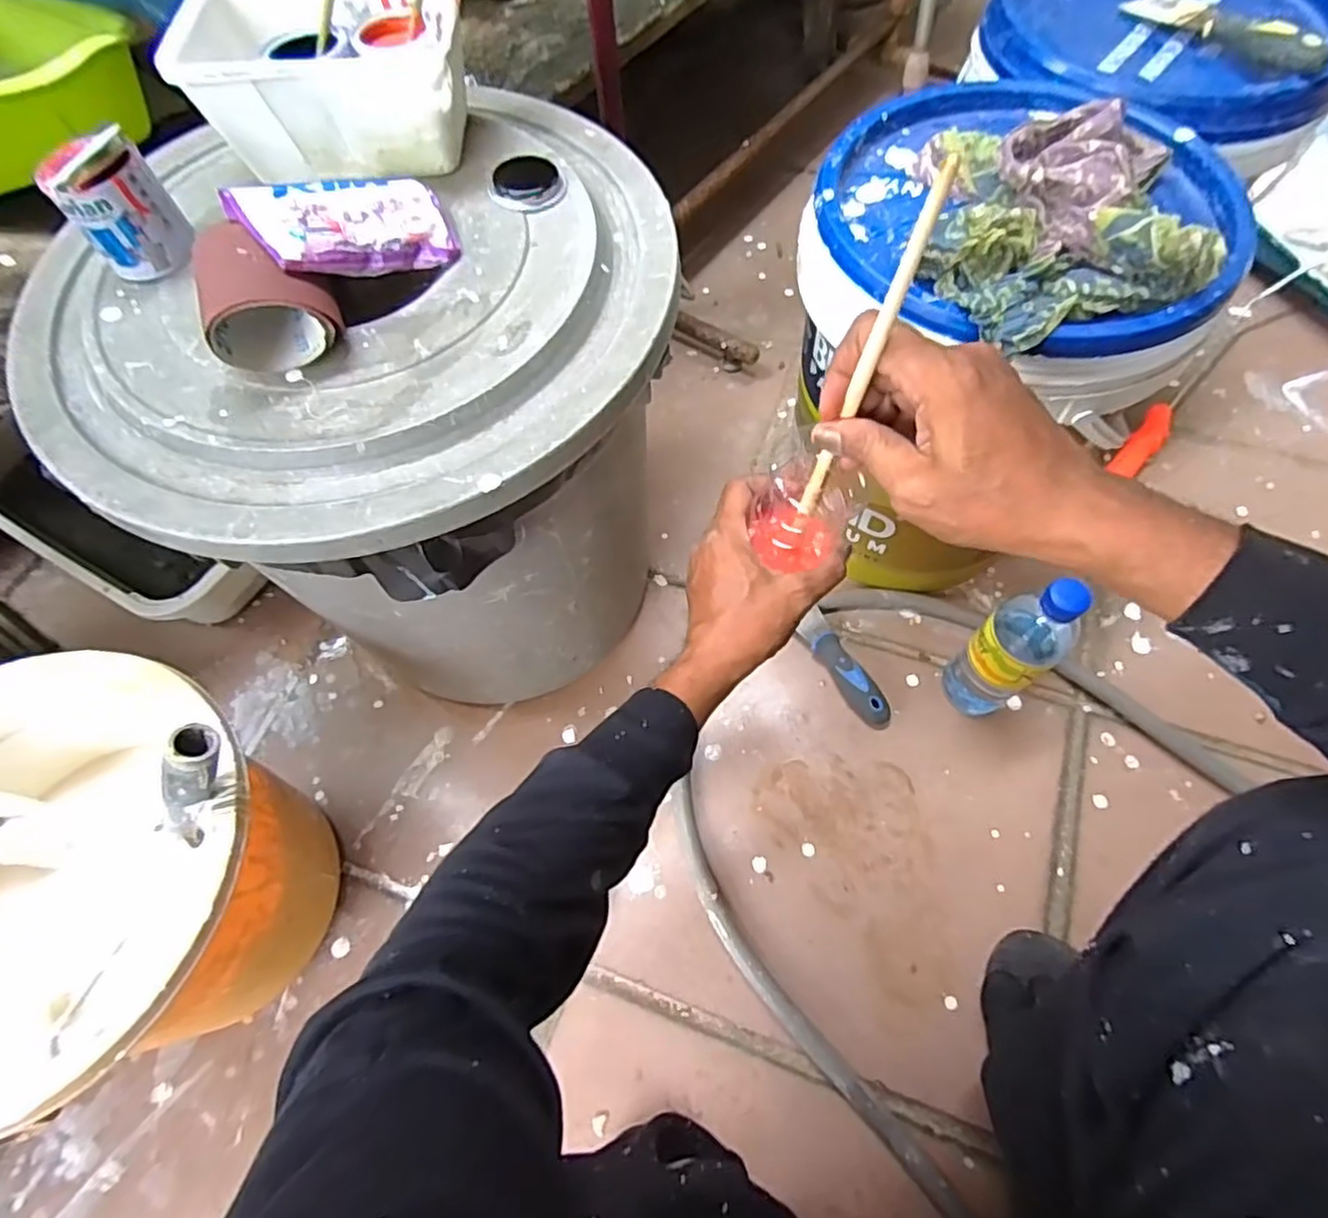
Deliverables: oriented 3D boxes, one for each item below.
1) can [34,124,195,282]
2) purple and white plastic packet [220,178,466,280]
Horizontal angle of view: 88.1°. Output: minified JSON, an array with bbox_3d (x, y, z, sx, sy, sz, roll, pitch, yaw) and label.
[{"bbox_3d":[-0.336,-0.249,0.422,0.053,0.068,0.054,-1,63,1],"label":"can"},{"bbox_3d":[-0.189,-0.235,0.416,0.116,0.018,0.076,-21,75,-30],"label":"purple and white plastic packet"}]

